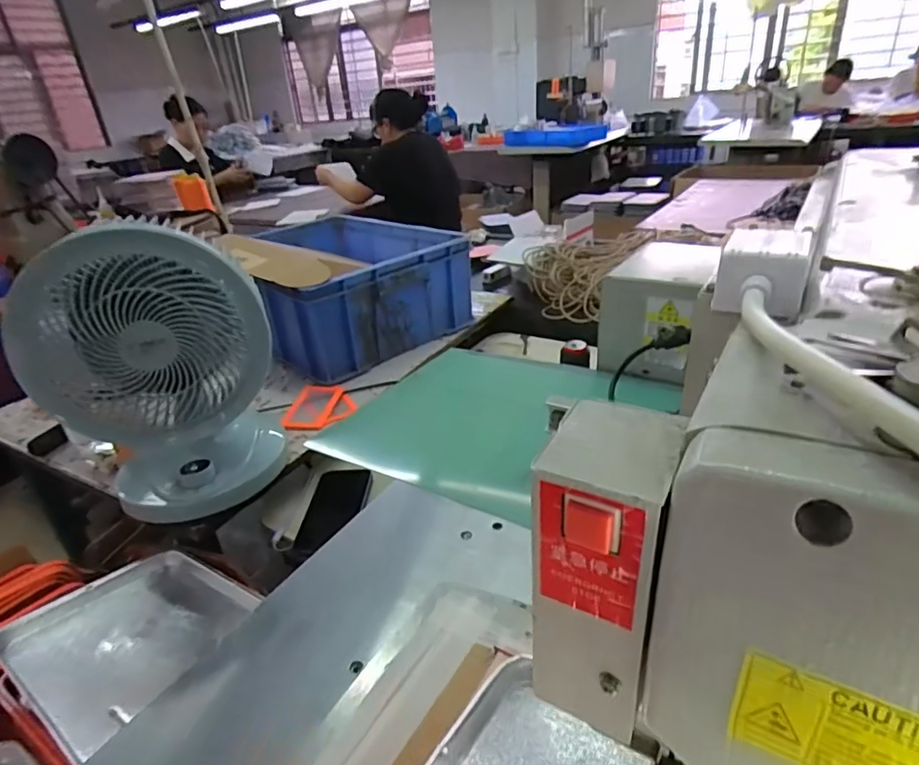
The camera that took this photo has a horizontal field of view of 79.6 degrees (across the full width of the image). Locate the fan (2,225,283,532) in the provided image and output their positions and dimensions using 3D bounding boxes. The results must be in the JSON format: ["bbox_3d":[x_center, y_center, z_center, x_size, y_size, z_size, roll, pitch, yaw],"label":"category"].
[{"bbox_3d":[-0.327,-0.010,0.599,0.213,0.298,0.146,-26,34,-33],"label":"fan"}]

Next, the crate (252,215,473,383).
[{"bbox_3d":[-0.235,-0.170,1.067,0.427,0.190,0.355,19,37,38],"label":"crate"}]

